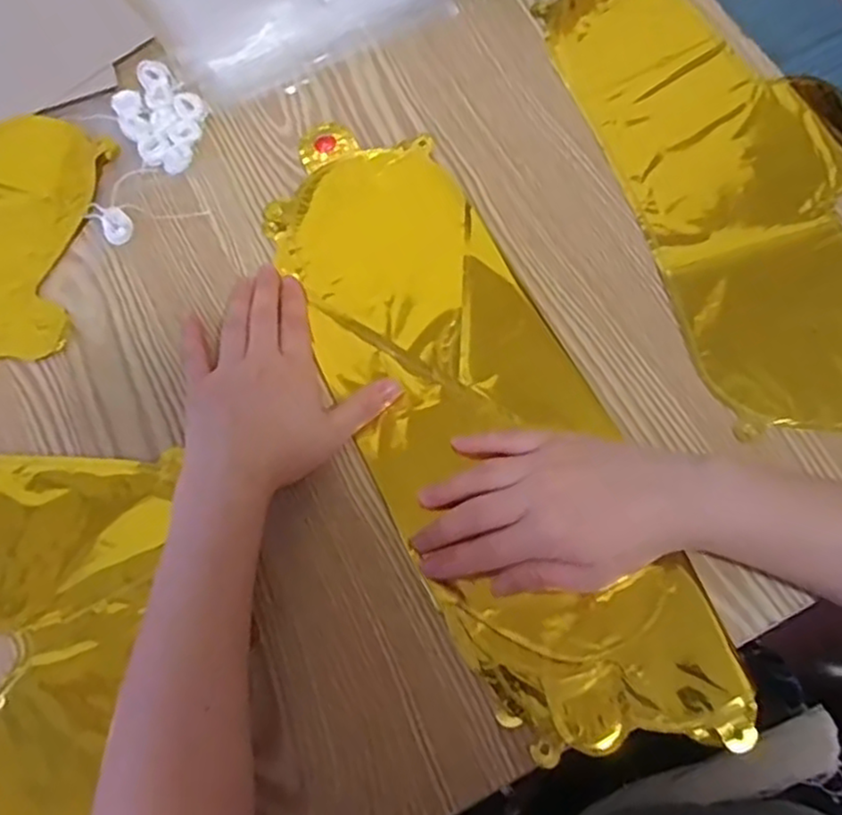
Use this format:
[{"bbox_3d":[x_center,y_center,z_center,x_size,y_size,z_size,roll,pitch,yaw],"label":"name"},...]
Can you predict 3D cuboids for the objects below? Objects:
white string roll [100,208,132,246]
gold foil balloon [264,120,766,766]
[{"bbox_3d":[-0.203,-0.122,0.477,0.019,0.010,0.025,-35,73,-9],"label":"white string roll"},{"bbox_3d":[0.029,-0.002,0.429,0.134,0.014,0.423,-25,71,-6],"label":"gold foil balloon"}]

